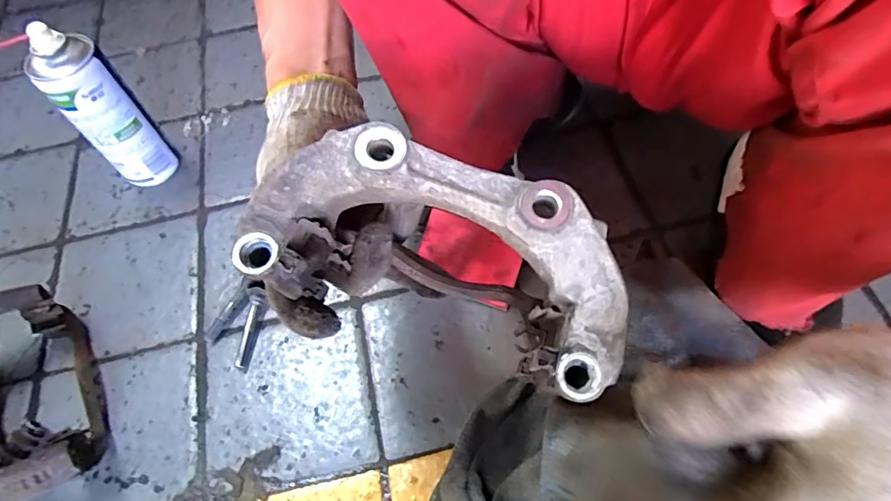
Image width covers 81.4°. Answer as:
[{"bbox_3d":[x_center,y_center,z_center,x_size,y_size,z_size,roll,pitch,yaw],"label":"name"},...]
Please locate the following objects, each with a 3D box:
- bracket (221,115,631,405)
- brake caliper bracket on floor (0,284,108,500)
[{"bbox_3d":[-0.002,0.012,0.271,0.181,0.109,0.080,17,63,12],"label":"bracket"},{"bbox_3d":[-0.366,0.124,0.439,0.112,0.087,0.189,-36,65,-16],"label":"brake caliper bracket on floor"}]

